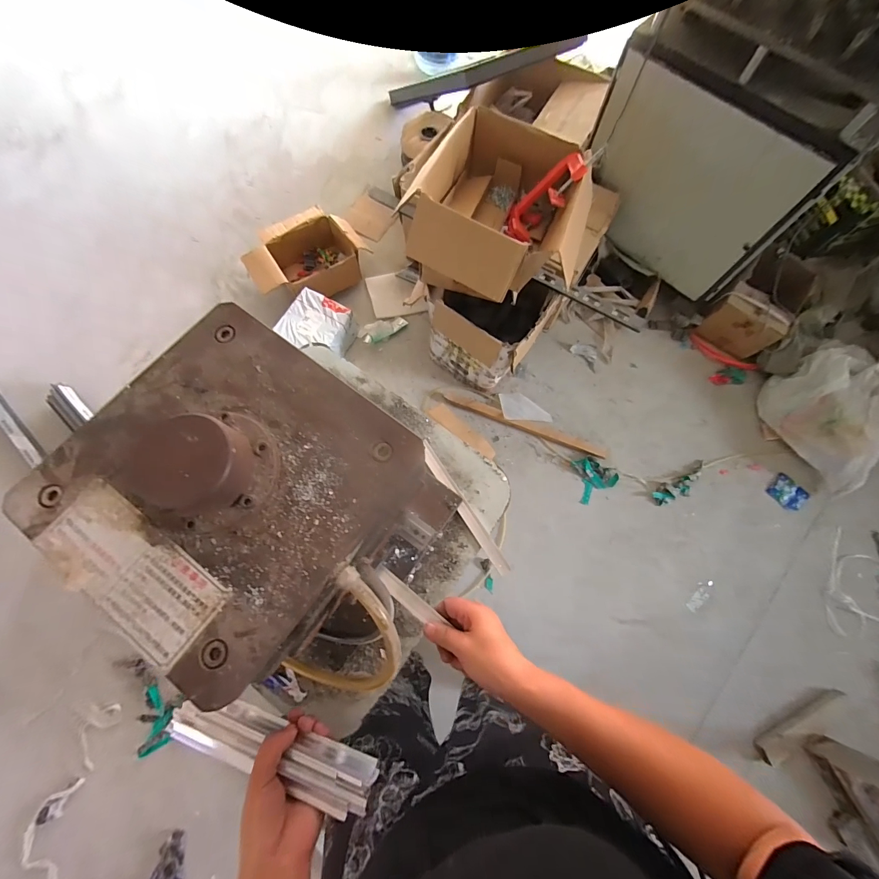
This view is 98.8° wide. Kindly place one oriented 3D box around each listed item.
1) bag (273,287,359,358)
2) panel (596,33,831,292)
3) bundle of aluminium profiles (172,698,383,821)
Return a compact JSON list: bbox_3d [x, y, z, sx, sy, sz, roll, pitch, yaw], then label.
[{"bbox_3d":[-0.469,-0.426,1.479,0.228,0.162,0.227,24,74,5],"label":"bag"},{"bbox_3d":[0.797,-0.858,1.315,0.083,0.576,0.666,-43,79,-9],"label":"panel"},{"bbox_3d":[-0.176,0.323,0.395,0.228,0.042,0.047,10,73,10],"label":"bundle of aluminium profiles"}]

